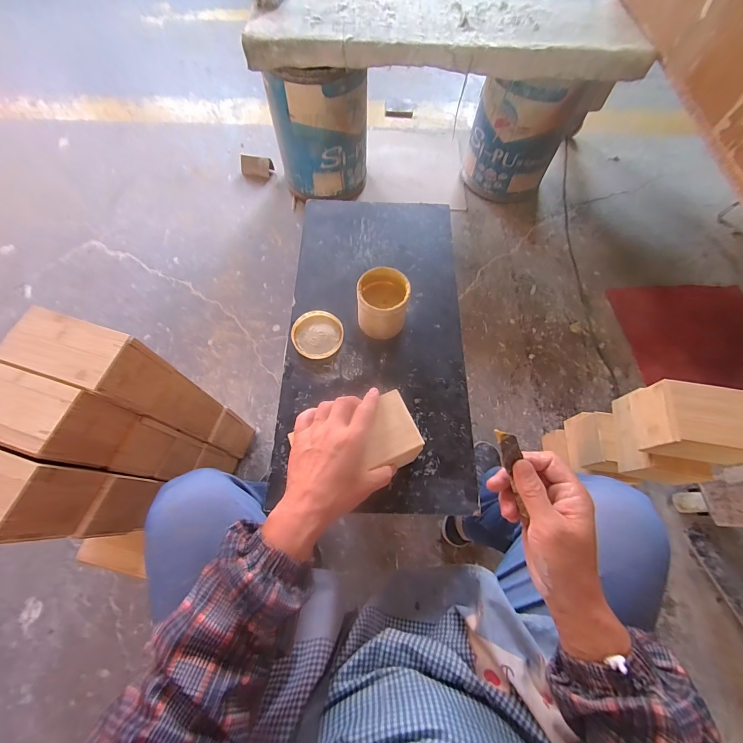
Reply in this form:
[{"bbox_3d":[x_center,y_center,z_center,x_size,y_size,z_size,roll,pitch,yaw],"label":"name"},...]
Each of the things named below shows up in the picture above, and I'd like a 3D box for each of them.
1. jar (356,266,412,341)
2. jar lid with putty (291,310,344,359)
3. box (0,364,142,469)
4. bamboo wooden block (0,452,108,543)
[{"bbox_3d":[0.017,-0.106,0.545,0.078,0.094,0.079,1,67,-2],"label":"jar"},{"bbox_3d":[-0.091,-0.062,0.566,0.083,0.010,0.085,1,67,-2],"label":"jar lid with putty"},{"bbox_3d":[-0.409,0.053,0.422,0.148,0.101,0.079,18,68,6],"label":"box"},{"bbox_3d":[-0.427,0.131,0.386,0.140,0.105,0.080,18,67,5],"label":"bamboo wooden block"}]

